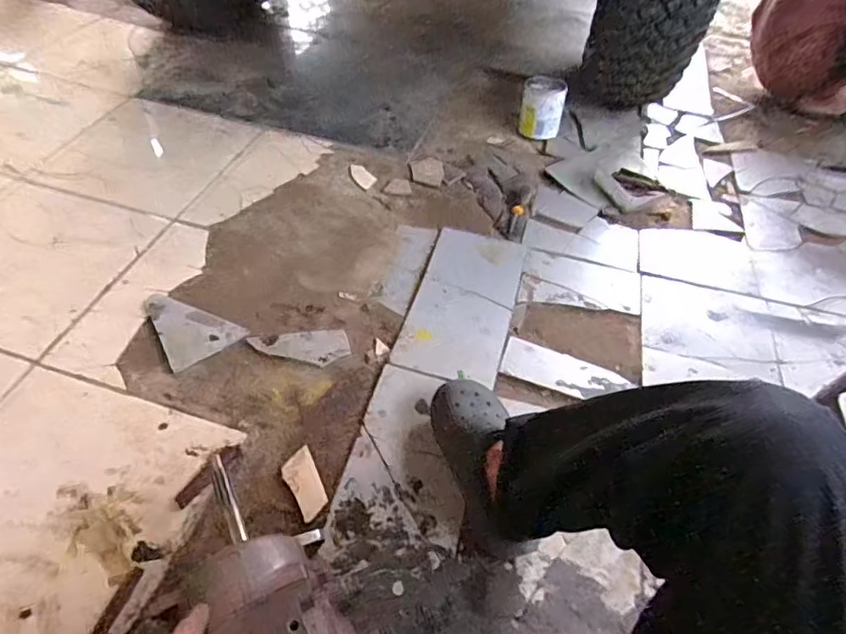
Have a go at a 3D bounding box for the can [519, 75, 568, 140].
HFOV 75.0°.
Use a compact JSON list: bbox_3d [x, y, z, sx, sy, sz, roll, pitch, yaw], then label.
[{"bbox_3d":[0.317,-0.555,1.469,0.102,0.139,0.091,4,50,-2],"label":"can"}]

